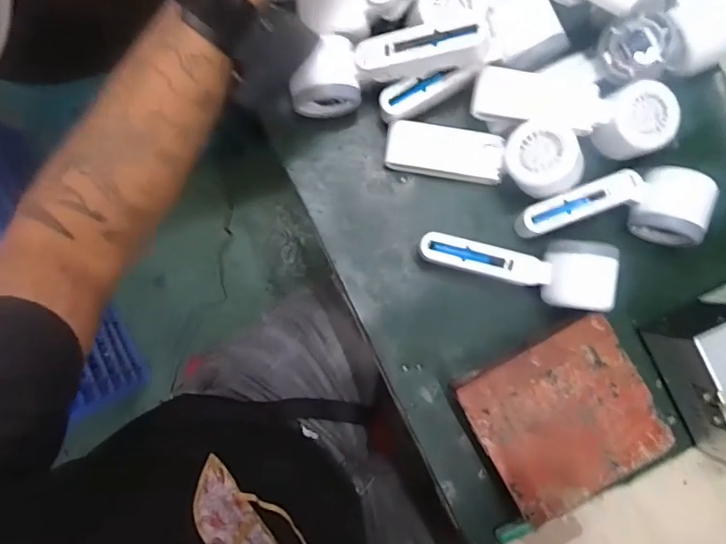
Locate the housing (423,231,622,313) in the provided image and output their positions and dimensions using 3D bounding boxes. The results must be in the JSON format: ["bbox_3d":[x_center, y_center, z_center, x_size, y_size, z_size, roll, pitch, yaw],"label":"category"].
[{"bbox_3d":[0.132,-0.004,0.450,0.167,0.050,0.057,9,88,-2],"label":"housing"}]

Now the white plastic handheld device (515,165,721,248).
[{"bbox_3d":[0.219,-0.058,0.452,0.157,0.046,0.062,4,88,-2],"label":"white plastic handheld device"}]

